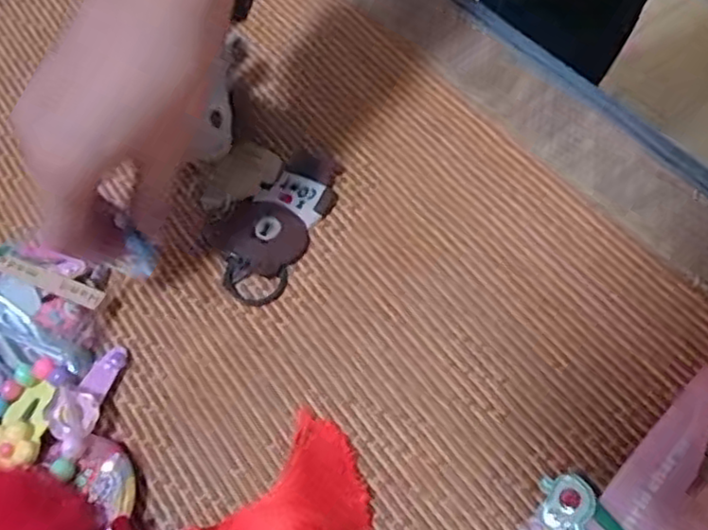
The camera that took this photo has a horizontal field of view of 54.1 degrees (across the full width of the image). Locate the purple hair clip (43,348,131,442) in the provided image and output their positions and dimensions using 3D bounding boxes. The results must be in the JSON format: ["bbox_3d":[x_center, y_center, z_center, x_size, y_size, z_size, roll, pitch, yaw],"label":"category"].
[{"bbox_3d":[-0.118,0.057,0.312,0.019,0.011,0.048,18,48,15],"label":"purple hair clip"}]

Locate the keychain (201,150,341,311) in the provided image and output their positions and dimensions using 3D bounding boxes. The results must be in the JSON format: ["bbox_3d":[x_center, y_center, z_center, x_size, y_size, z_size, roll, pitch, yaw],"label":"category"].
[{"bbox_3d":[-0.041,-0.024,0.353,0.047,0.011,0.088,25,65,16],"label":"keychain"}]

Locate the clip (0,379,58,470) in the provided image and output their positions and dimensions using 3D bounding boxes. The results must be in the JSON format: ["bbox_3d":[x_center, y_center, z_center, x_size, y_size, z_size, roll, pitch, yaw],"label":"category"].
[{"bbox_3d":[-0.147,0.069,0.304,0.024,0.005,0.041,13,63,10],"label":"clip"}]

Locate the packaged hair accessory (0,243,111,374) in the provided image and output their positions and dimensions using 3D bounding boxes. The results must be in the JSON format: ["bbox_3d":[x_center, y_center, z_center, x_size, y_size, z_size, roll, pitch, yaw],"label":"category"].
[{"bbox_3d":[-0.154,0.016,0.335,0.066,0.016,0.054,13,63,10],"label":"packaged hair accessory"}]

